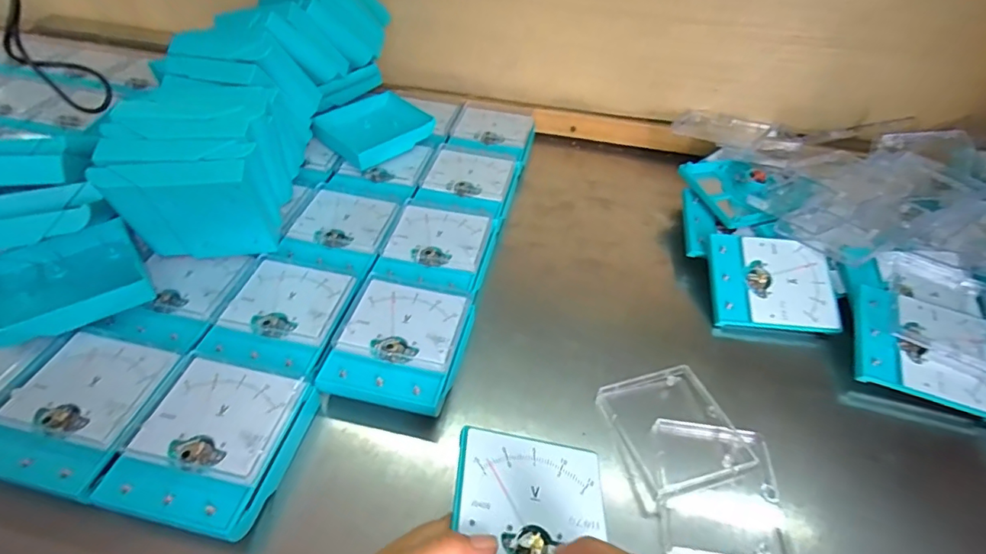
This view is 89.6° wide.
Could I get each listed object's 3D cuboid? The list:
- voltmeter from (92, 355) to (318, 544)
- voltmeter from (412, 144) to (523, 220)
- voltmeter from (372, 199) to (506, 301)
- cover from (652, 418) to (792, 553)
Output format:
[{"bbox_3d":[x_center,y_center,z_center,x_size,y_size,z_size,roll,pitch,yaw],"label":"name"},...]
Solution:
[{"bbox_3d":[-0.201,0.120,0.359,0.103,0.034,0.112,11,47,8],"label":"voltmeter"},{"bbox_3d":[-0.027,-0.107,0.588,0.102,0.036,0.117,13,47,9],"label":"voltmeter"},{"bbox_3d":[-0.054,-0.024,0.503,0.104,0.033,0.120,11,47,7],"label":"voltmeter"},{"bbox_3d":[0.165,0.152,0.360,0.087,0.019,0.103,7,46,3],"label":"cover"}]

